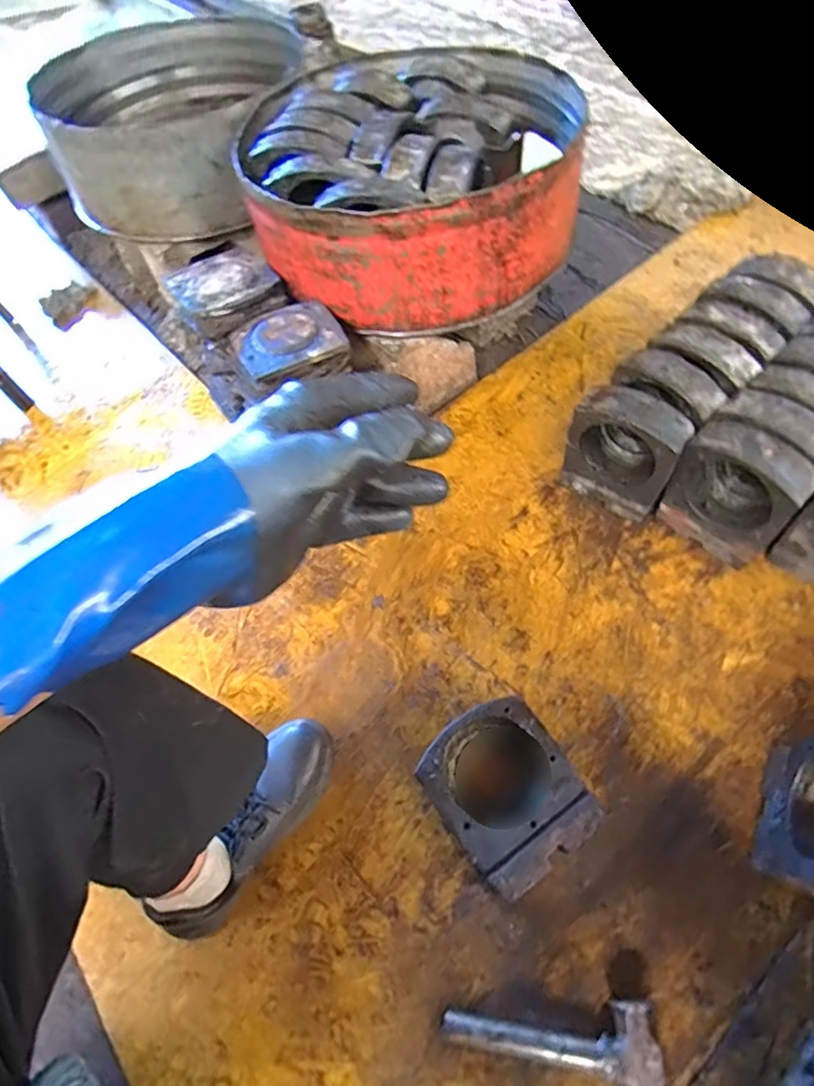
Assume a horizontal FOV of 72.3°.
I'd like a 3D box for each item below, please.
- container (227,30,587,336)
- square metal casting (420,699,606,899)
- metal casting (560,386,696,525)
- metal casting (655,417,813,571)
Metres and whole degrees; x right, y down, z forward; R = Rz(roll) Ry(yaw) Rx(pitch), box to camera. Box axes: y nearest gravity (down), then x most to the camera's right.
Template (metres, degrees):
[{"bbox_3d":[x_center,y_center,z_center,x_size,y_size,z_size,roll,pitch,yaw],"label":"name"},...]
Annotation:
[{"bbox_3d":[0.015,-0.632,0.979,0.556,0.215,0.498,-7,58,1],"label":"container"},{"bbox_3d":[0.120,0.309,0.698,0.162,0.089,0.186,-32,61,-14],"label":"square metal casting"},{"bbox_3d":[0.326,-0.133,0.853,0.154,0.187,0.076,26,64,20],"label":"metal casting"},{"bbox_3d":[0.466,-0.071,0.798,0.087,0.179,0.159,-36,62,-16],"label":"metal casting"}]

